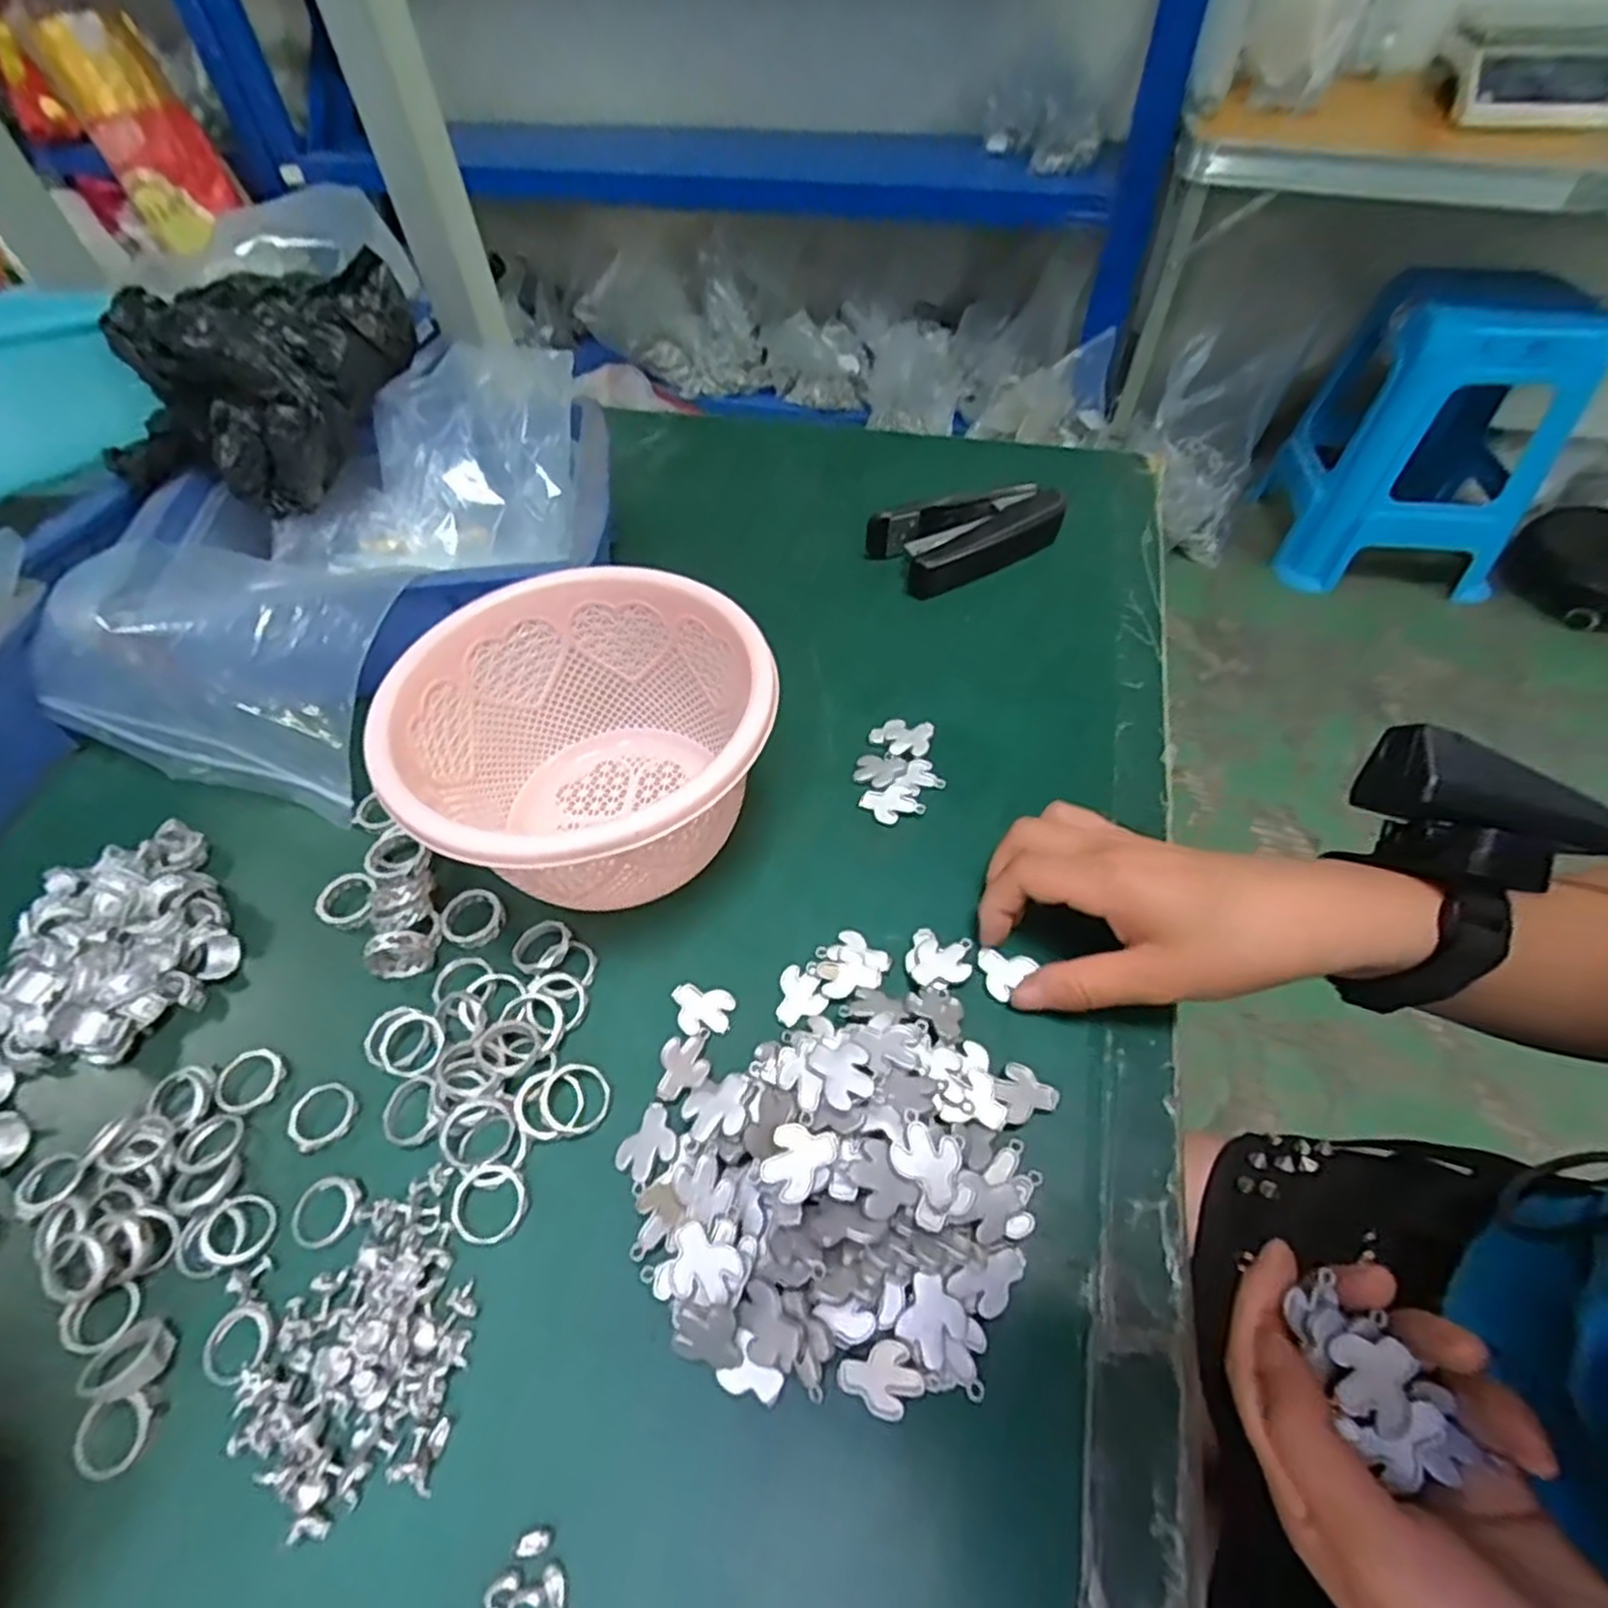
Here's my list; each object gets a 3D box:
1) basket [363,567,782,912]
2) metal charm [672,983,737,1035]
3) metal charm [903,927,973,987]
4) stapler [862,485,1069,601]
[{"bbox_3d":[-0.089,-0.017,0.321,0.136,0.089,0.142,-1,53,1],"label":"basket"},{"bbox_3d":[-0.040,0.080,0.300,0.024,0.004,0.019,8,54,7],"label":"metal charm"},{"bbox_3d":[0.054,0.062,0.306,0.025,0.004,0.024,18,55,14],"label":"metal charm"},{"bbox_3d":[0.101,-0.166,0.469,0.112,0.029,0.054,-24,56,-16],"label":"stapler"}]

